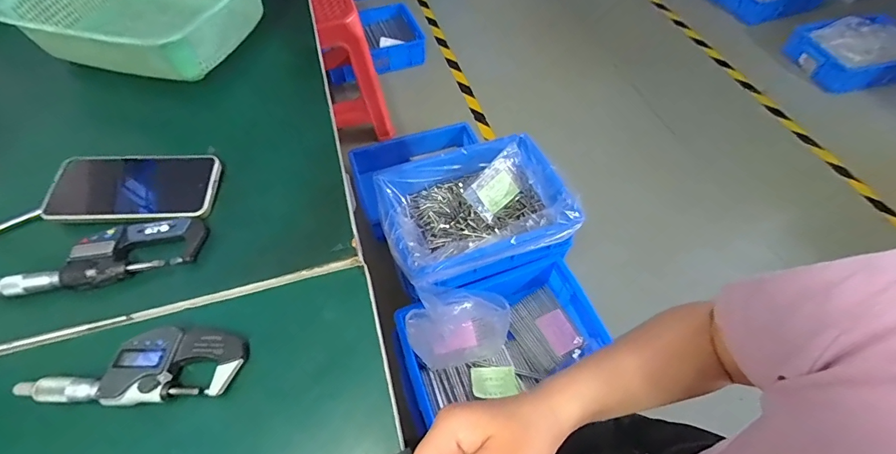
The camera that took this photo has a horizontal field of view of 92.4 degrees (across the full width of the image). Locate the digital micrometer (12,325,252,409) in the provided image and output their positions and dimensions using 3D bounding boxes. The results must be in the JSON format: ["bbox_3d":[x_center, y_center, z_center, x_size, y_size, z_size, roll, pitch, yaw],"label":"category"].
[{"bbox_3d":[-0.241,0.110,0.335,0.160,0.026,0.055,-7,56,-3],"label":"digital micrometer"}]

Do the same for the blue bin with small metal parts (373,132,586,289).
[{"bbox_3d":[0.058,-0.042,1.023,0.416,0.119,0.325,-17,57,-10],"label":"blue bin with small metal parts"}]

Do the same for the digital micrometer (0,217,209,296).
[{"bbox_3d":[-0.322,0.029,0.399,0.183,0.019,0.058,-12,57,-7],"label":"digital micrometer"}]

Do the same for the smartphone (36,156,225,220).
[{"bbox_3d":[-0.311,-0.040,0.430,0.146,0.008,0.070,-1,63,-9],"label":"smartphone"}]

